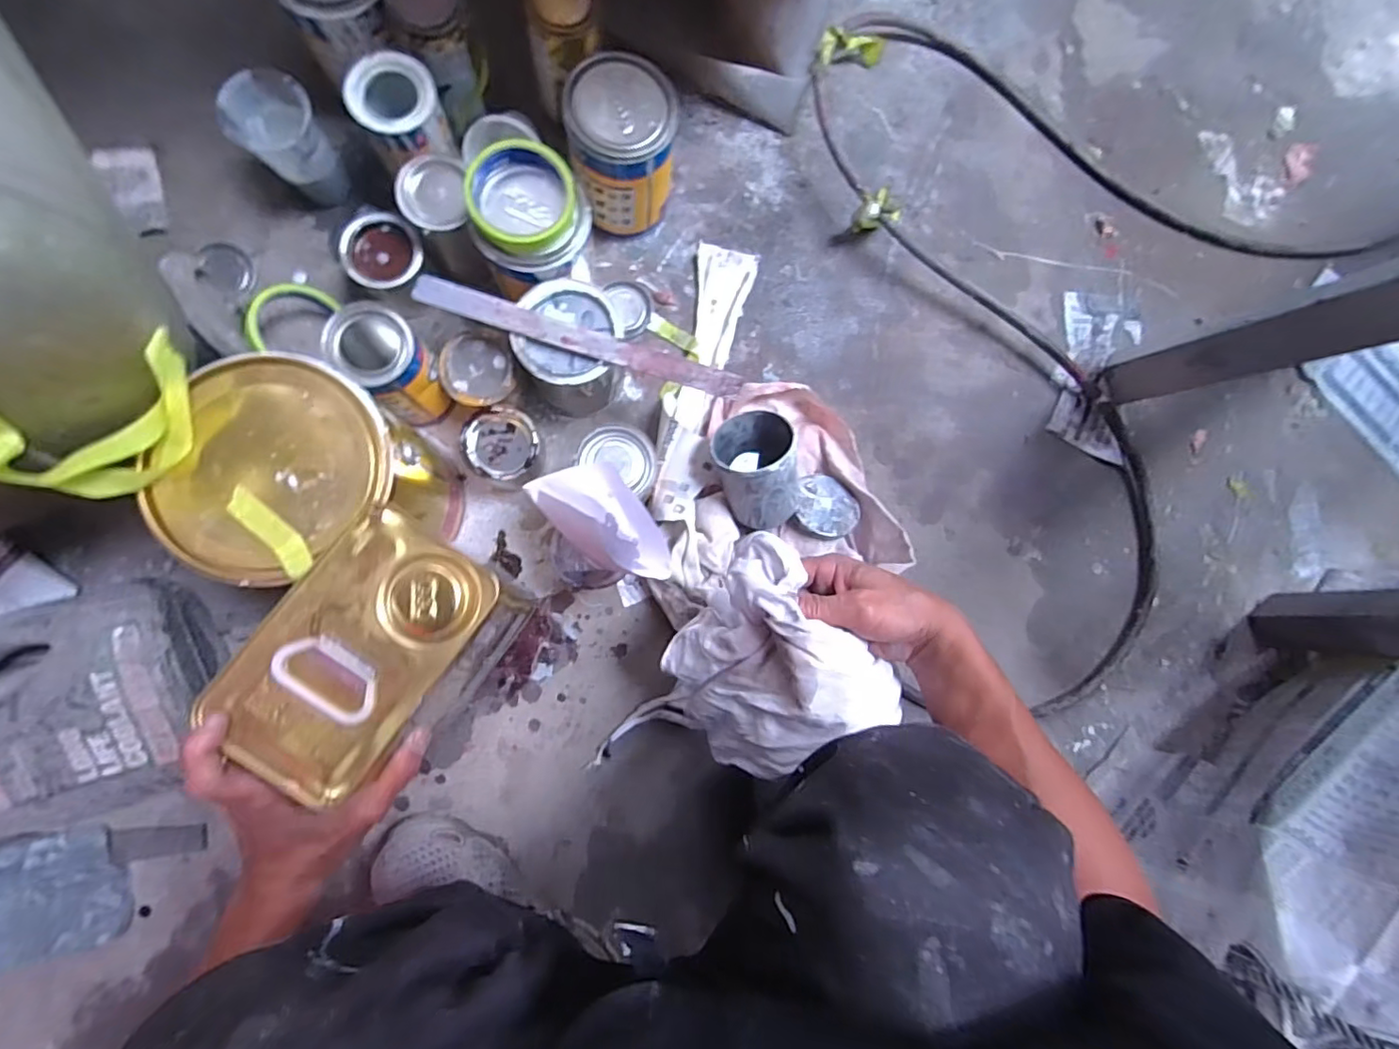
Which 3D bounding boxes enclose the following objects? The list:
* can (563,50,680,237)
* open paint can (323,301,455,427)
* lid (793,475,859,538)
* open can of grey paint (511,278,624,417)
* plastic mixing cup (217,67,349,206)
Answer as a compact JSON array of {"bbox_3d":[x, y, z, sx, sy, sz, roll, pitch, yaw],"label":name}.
[{"bbox_3d":[-0.081,-0.374,0.602,0.099,0.140,0.095,1,84,-8],"label":"can"},{"bbox_3d":[-0.286,-0.145,0.567,0.067,0.129,0.079,-44,91,-10],"label":"open paint can"},{"bbox_3d":[0.137,-0.019,0.633,0.070,0.016,0.073,14,58,-6],"label":"lid"},{"bbox_3d":[-0.128,-0.171,0.589,0.092,0.110,0.095,1,84,-8],"label":"open can of grey paint"},{"bbox_3d":[-0.401,-0.369,0.580,0.071,0.108,0.075,1,84,-8],"label":"plastic mixing cup"}]

